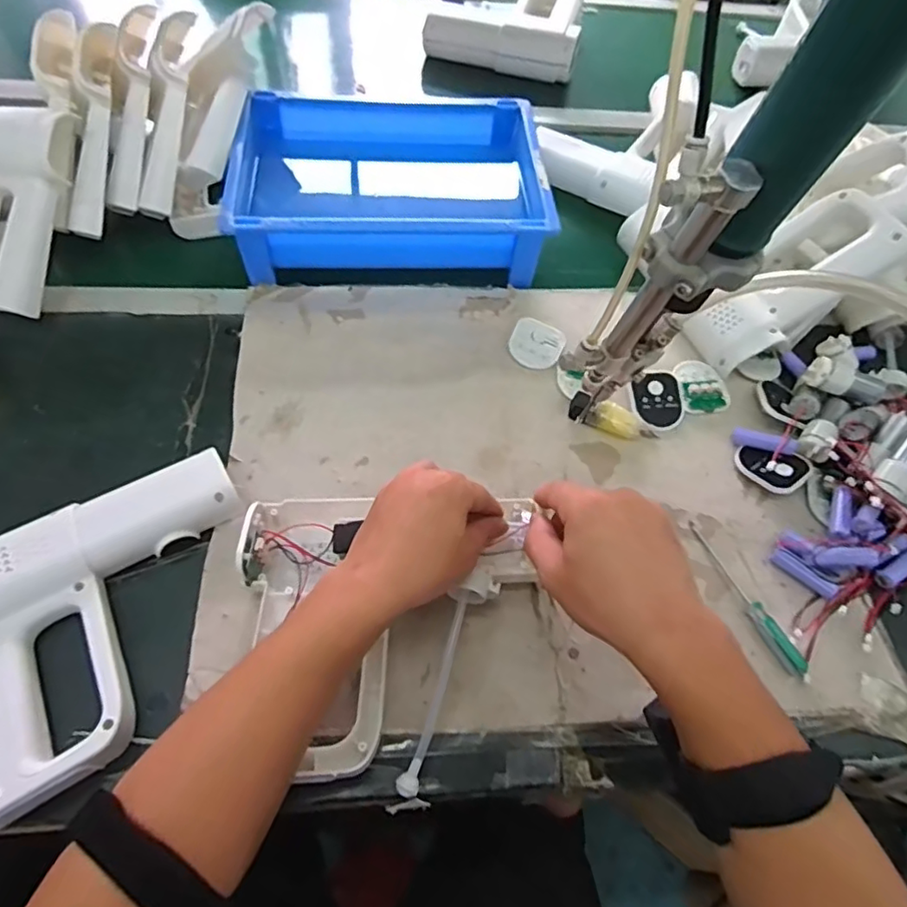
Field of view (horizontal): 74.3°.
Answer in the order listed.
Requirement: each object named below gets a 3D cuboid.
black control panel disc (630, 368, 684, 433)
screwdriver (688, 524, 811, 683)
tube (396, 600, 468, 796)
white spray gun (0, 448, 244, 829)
[{"bbox_3d":[0.187,-0.048,0.543,0.049,0.004,0.058,-10,76,-14],"label":"black control panel disc"},{"bbox_3d":[0.218,0.106,0.450,0.013,0.016,0.128,-22,62,-18],"label":"screwdriver"},{"bbox_3d":[-0.011,0.152,0.383,0.012,0.007,0.122,17,70,6],"label":"tube"},{"bbox_3d":[-0.225,0.107,0.399,0.201,0.036,0.172,-28,64,-20],"label":"white spray gun"}]

